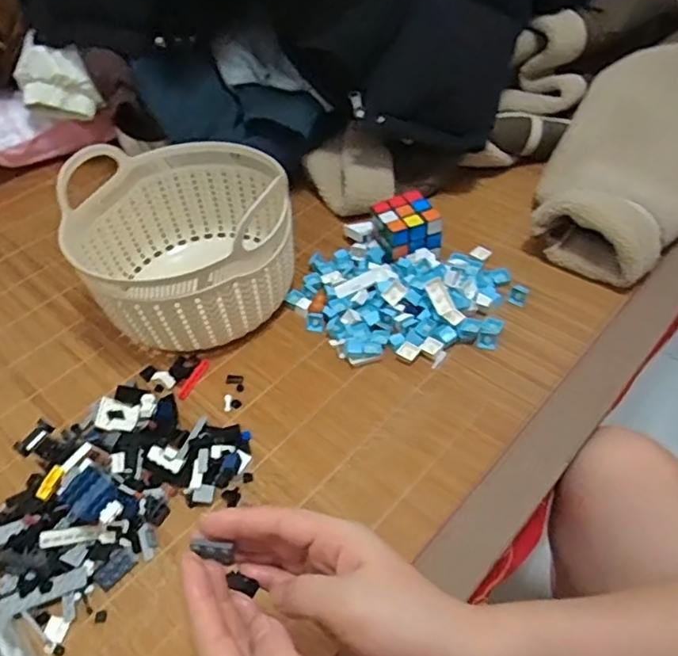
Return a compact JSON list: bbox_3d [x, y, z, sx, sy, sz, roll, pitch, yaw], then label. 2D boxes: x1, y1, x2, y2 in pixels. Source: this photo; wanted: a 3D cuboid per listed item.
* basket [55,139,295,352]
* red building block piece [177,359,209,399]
[{"bbox_3d":[-0.156,-0.090,0.632,0.210,0.133,0.219,-3,48,3],"label":"basket"},{"bbox_3d":[-0.143,0.050,0.591,0.011,0.004,0.049,16,52,19],"label":"red building block piece"}]

